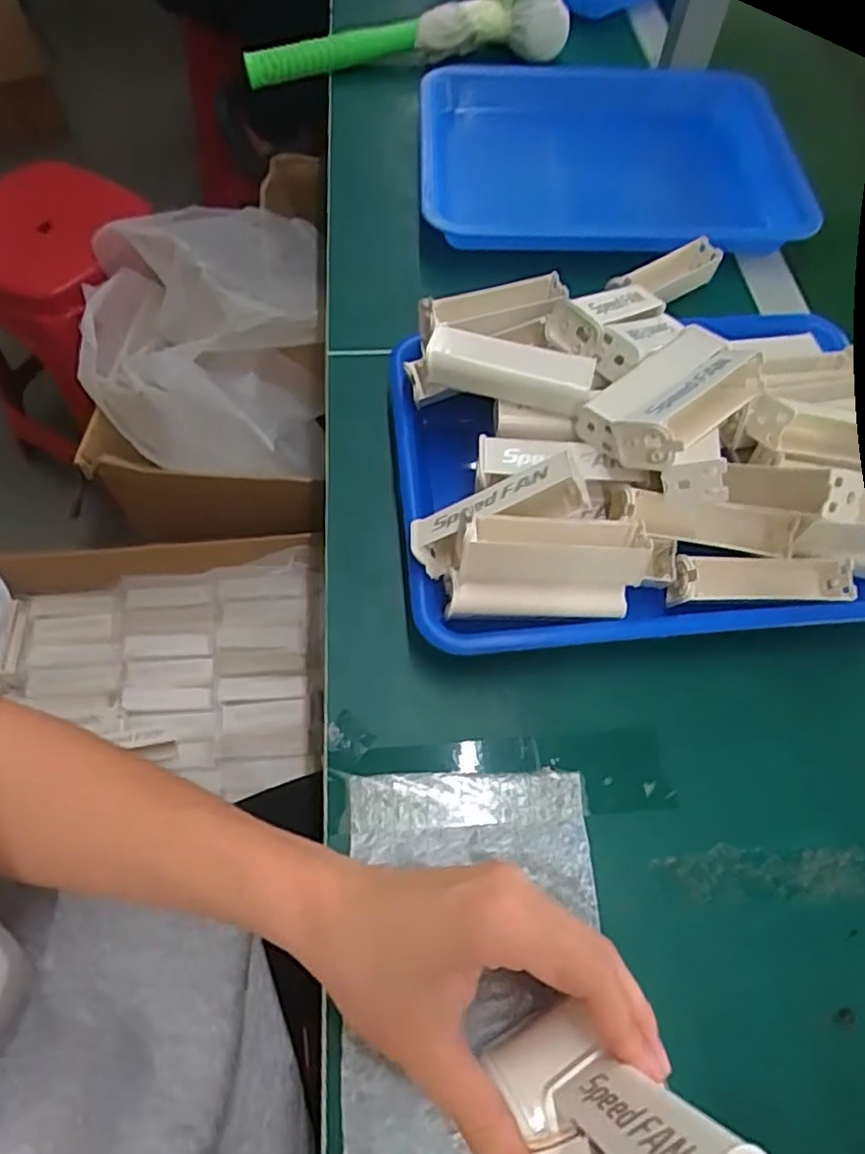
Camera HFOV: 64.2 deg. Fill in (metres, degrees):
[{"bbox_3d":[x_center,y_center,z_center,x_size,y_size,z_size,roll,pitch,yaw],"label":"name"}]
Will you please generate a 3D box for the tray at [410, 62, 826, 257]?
[{"bbox_3d":[0.157,-0.392,0.648,0.336,0.055,0.266,1,61,-2],"label":"tray"}]

